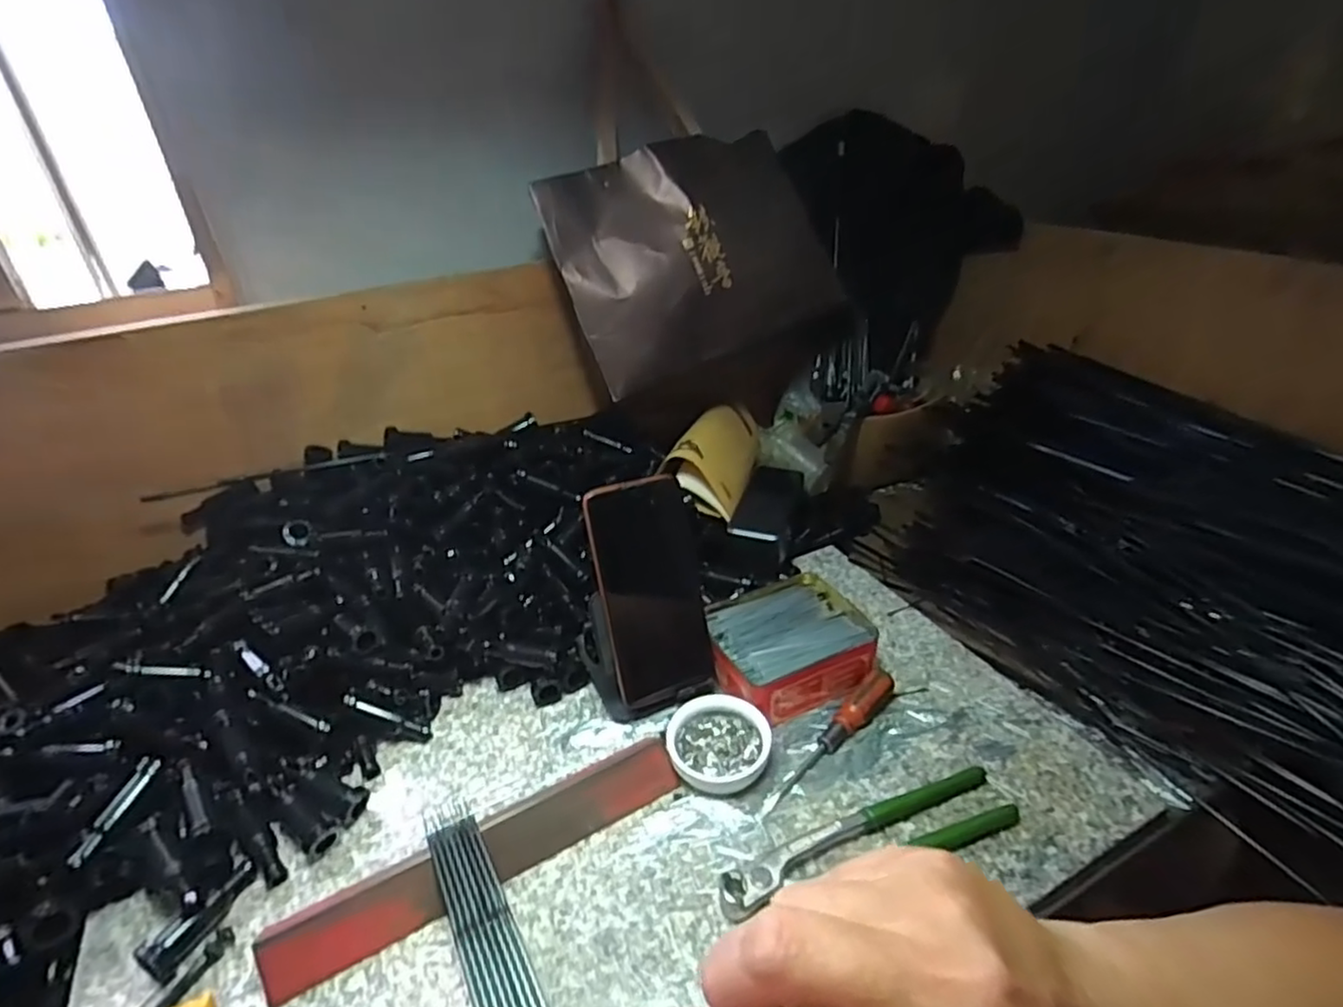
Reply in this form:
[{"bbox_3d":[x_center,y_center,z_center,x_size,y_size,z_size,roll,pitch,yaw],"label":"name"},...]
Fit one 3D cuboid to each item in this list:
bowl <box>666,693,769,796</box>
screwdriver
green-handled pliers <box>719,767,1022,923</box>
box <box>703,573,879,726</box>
[{"bbox_3d":[0.034,0.174,0.492,0.072,0.026,0.068,-3,31,2],"label":"bowl"},{"bbox_3d":[0.114,0.170,0.494,0.147,0.023,0.018,-28,39,-34],"label":"screwdriver"},{"bbox_3d":[0.123,0.210,0.431,0.200,0.018,0.039,-12,32,-14],"label":"green-handled pliers"},{"bbox_3d":[0.095,0.117,0.560,0.130,0.045,0.109,-18,34,-22],"label":"box"}]

